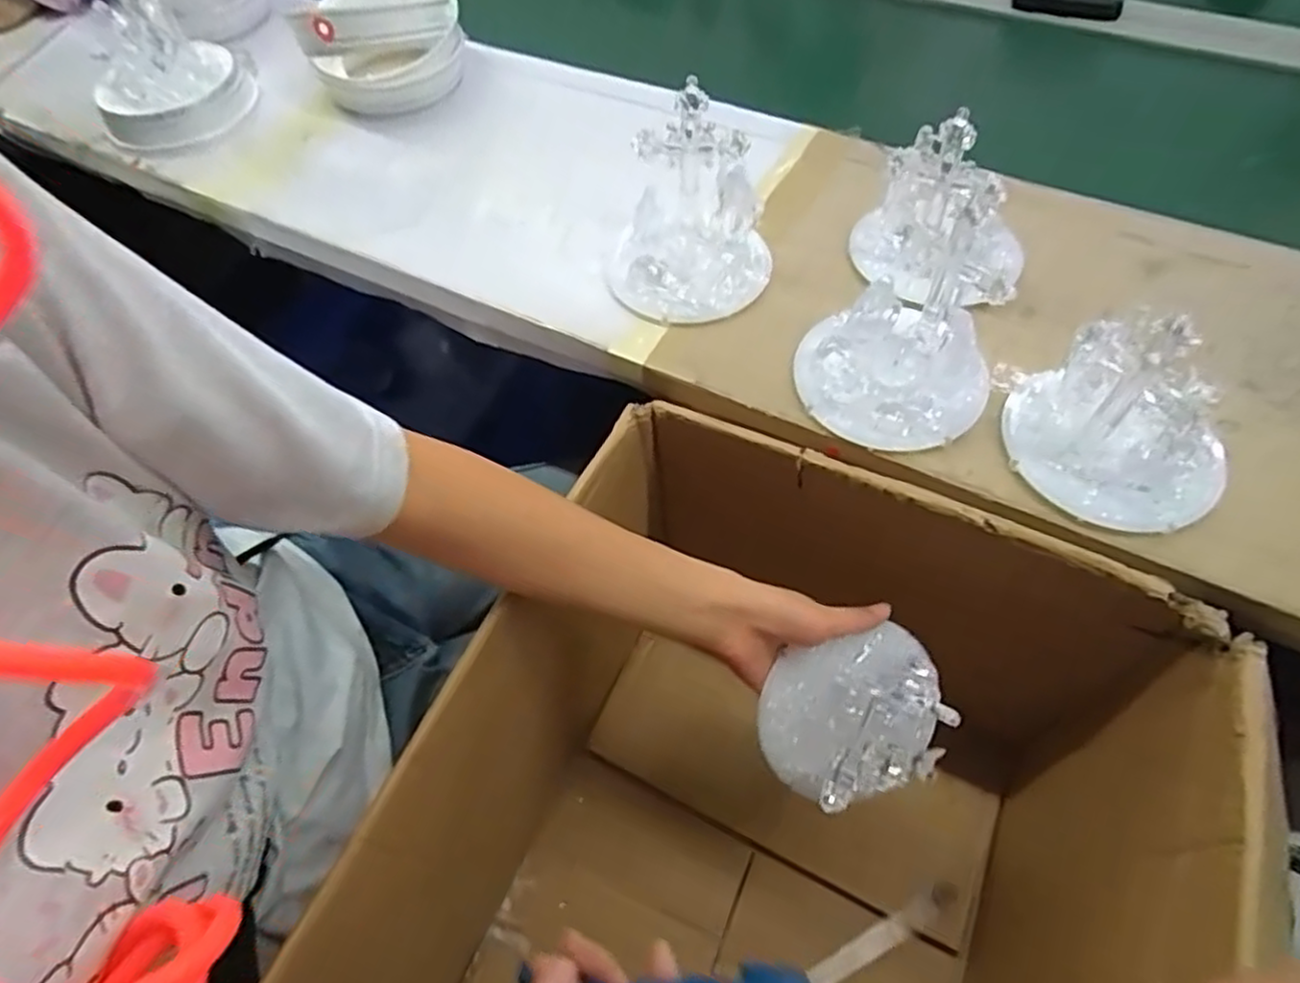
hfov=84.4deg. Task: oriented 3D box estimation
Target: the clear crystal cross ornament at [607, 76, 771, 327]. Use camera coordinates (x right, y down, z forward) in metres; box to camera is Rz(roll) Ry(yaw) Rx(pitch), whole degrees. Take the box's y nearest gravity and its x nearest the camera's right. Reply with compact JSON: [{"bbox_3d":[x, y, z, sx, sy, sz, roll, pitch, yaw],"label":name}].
[{"bbox_3d":[0.029,-0.208,0.540,0.113,0.110,0.116,-2,57,3],"label":"clear crystal cross ornament"}]

